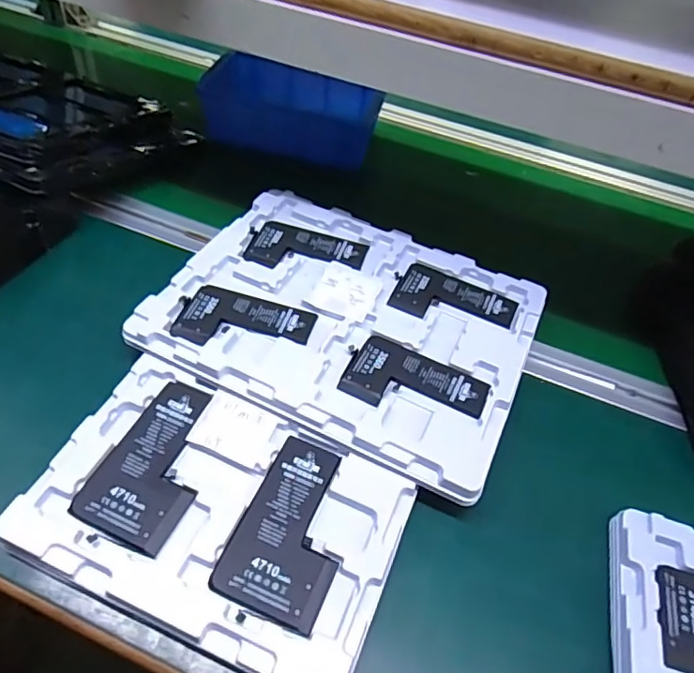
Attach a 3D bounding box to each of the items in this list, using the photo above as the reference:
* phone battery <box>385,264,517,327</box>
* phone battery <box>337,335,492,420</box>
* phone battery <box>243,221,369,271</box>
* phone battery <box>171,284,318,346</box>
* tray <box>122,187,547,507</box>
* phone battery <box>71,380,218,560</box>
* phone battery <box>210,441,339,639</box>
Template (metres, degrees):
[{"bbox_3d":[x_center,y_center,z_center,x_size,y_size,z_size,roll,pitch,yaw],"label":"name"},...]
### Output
[{"bbox_3d":[0.090,-0.027,0.462,0.097,0.007,0.060,23,49,13],"label":"phone battery"},{"bbox_3d":[0.050,0.035,0.401,0.100,0.006,0.059,22,48,12],"label":"phone battery"},{"bbox_3d":[-0.036,-0.075,0.485,0.100,0.004,0.060,15,48,2],"label":"phone battery"},{"bbox_3d":[-0.077,-0.011,0.420,0.098,0.007,0.060,15,47,6],"label":"phone battery"},{"bbox_3d":[0.003,-0.022,0.438,0.276,0.016,0.214,23,49,13],"label":"tray"},{"bbox_3d":[-0.119,0.078,0.357,0.063,0.005,0.108,20,48,10],"label":"phone battery"},{"bbox_3d":[-0.032,0.116,0.339,0.064,0.008,0.106,19,48,9],"label":"phone battery"}]

